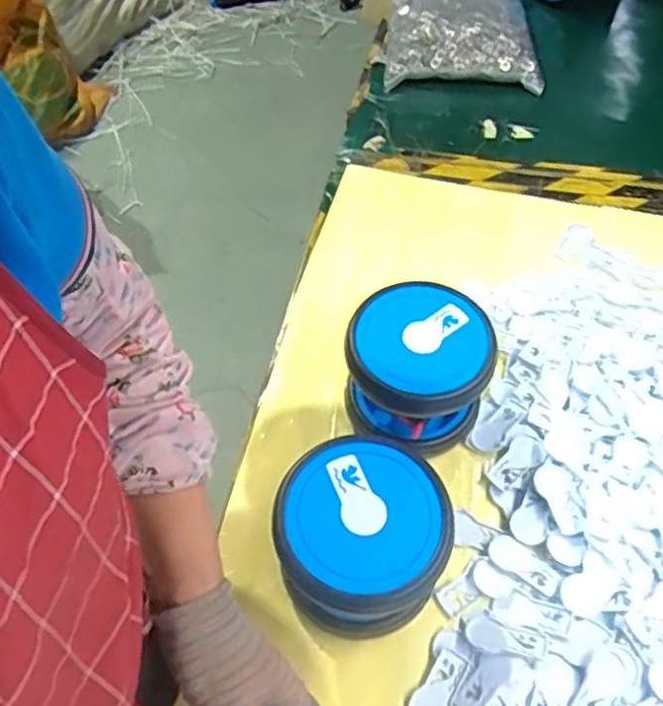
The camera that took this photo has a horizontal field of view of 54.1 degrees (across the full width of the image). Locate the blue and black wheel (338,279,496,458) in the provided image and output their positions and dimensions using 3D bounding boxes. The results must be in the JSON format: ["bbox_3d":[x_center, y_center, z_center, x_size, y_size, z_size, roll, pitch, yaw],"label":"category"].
[{"bbox_3d":[0.081,0.017,0.615,0.125,0.107,0.122,0,55,0],"label":"blue and black wheel"}]

